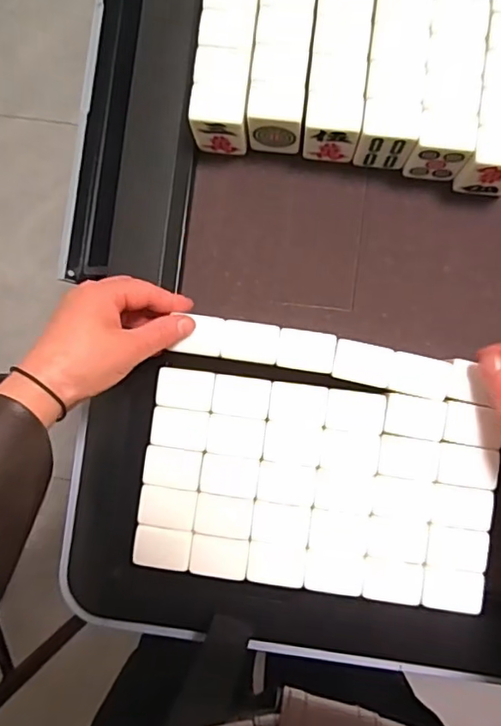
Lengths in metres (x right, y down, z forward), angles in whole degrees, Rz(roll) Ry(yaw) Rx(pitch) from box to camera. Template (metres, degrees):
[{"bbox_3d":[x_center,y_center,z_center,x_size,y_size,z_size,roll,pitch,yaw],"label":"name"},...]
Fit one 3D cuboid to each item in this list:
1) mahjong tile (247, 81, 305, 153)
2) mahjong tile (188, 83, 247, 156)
[{"bbox_3d":[0.021,-0.201,0.463,0.043,0.056,0.034,6,87,3],"label":"mahjong tile"},{"bbox_3d":[-0.025,-0.200,0.462,0.043,0.054,0.032,4,87,2],"label":"mahjong tile"}]

